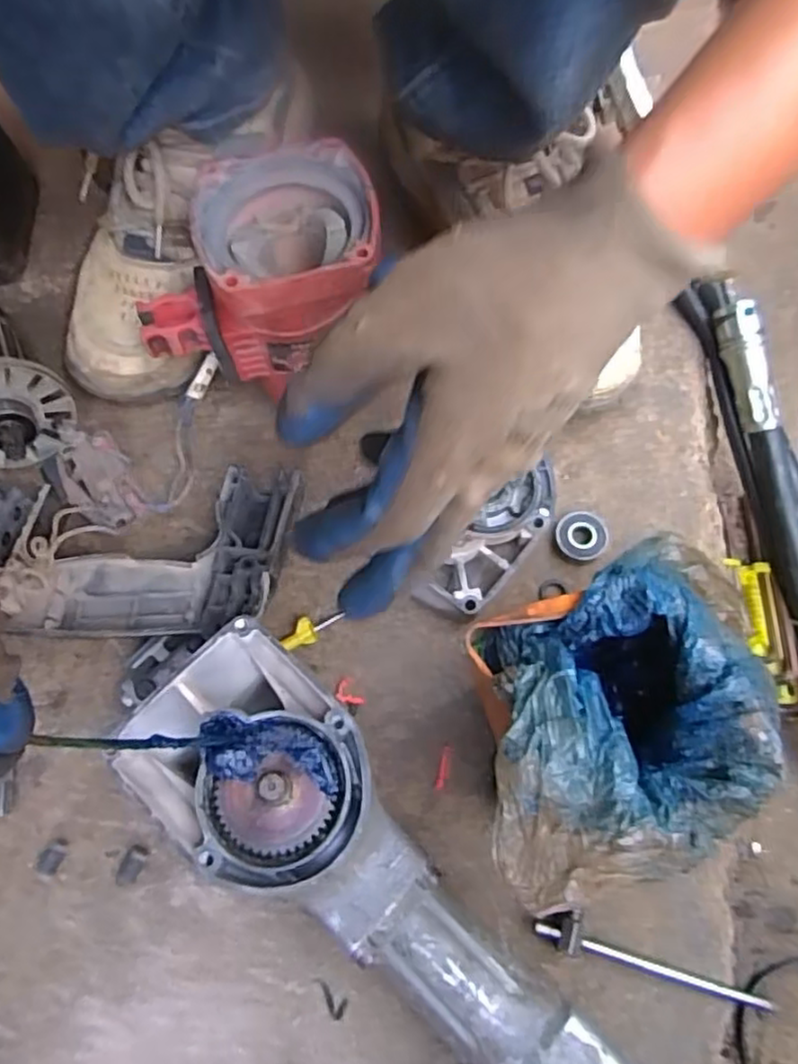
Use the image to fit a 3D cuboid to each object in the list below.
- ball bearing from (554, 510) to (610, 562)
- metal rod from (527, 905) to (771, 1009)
[{"bbox_3d":[0.112,0.002,0.425,0.031,0.011,0.030,-1,68,4],"label":"ball bearing"},{"bbox_3d":[0.125,0.211,0.340,0.116,0.015,0.019,16,70,10],"label":"metal rod"}]

